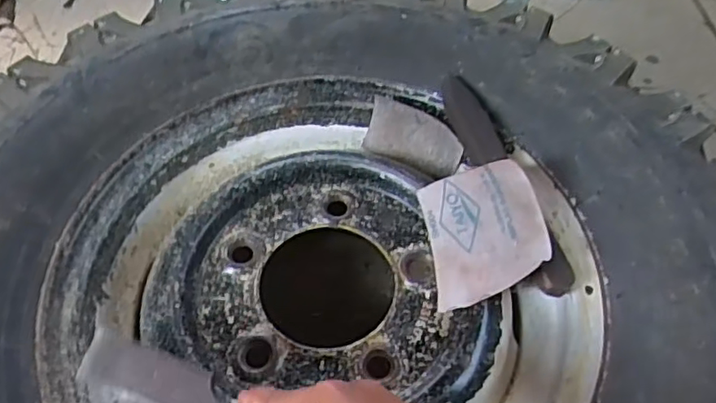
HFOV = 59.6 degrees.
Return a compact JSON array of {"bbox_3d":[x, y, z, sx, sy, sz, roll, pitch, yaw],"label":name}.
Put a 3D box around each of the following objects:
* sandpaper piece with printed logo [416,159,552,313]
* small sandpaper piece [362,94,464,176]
[{"bbox_3d":[0.103,0.025,0.521,0.098,0.021,0.113,-22,62,24],"label":"sandpaper piece with printed logo"},{"bbox_3d":[0.056,-0.065,0.630,0.098,0.061,0.017,22,36,14],"label":"small sandpaper piece"}]

